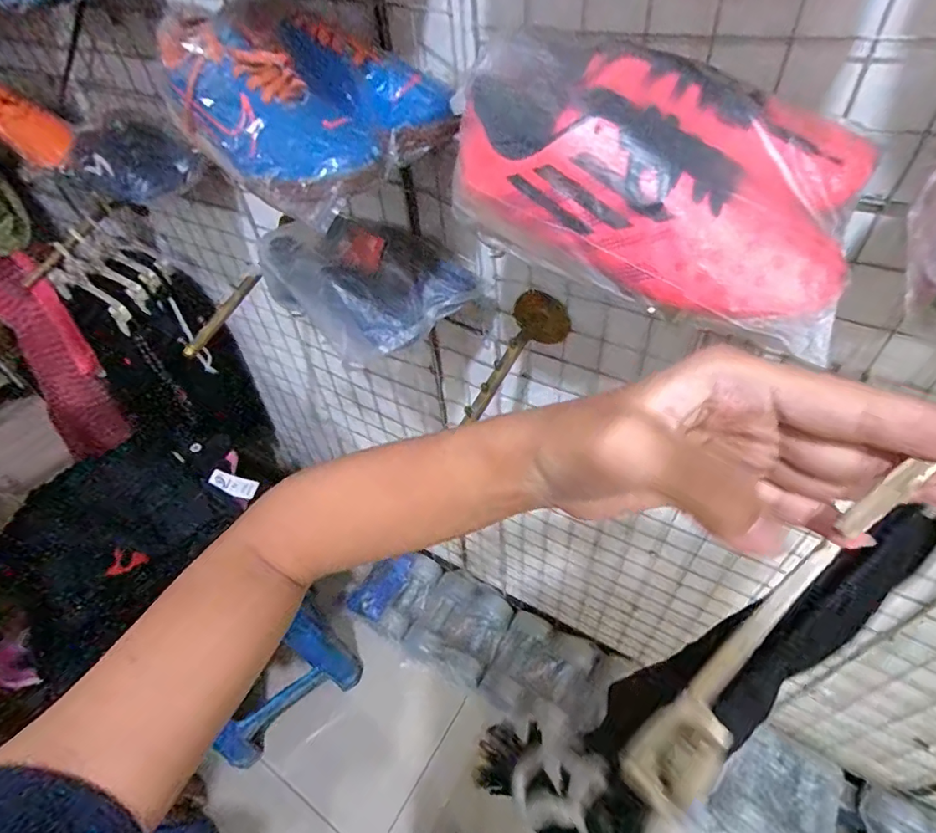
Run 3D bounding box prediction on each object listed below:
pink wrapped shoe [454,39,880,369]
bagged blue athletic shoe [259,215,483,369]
[{"bbox_3d":[0.119,-0.156,0.324,0.239,0.107,0.118,24,55,25],"label":"pink wrapped shoe"},{"bbox_3d":[-0.120,-0.159,0.574,0.190,0.070,0.175,34,59,31],"label":"bagged blue athletic shoe"}]

